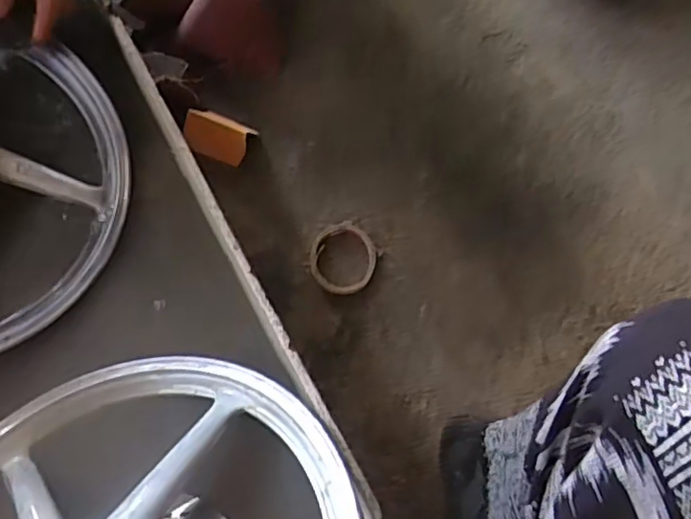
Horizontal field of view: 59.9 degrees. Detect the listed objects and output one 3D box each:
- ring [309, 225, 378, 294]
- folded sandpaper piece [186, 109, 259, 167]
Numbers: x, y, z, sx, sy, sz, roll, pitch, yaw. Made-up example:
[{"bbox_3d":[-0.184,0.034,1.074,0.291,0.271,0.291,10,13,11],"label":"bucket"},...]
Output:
[{"bbox_3d":[-0.003,-0.001,0.744,0.082,0.009,0.088,0,69,-1],"label":"ring"},{"bbox_3d":[-0.170,-0.163,0.788,0.088,0.031,0.065,22,70,7],"label":"folded sandpaper piece"}]

